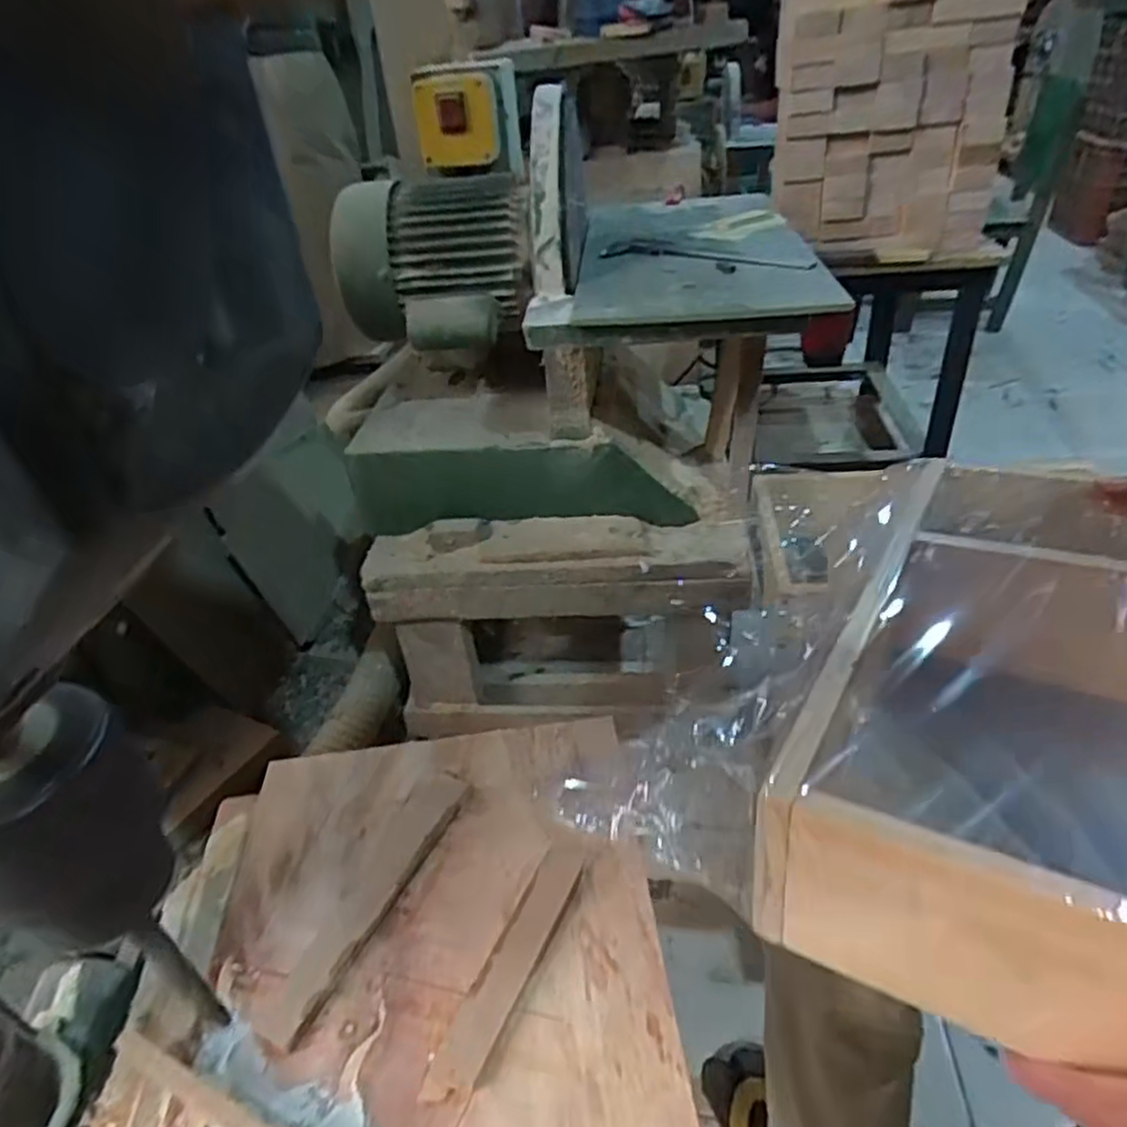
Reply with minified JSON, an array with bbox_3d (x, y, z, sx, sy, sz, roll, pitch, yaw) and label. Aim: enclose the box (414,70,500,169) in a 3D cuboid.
[{"bbox_3d":[-0.121,-0.513,0.837,0.092,0.086,0.064,-8,36,-4],"label":"box"}]

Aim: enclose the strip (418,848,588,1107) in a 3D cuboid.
[{"bbox_3d":[-0.027,0.210,0.383,0.023,0.008,0.138,13,39,23],"label":"strip"}]

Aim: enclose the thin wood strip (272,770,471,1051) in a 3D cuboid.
[{"bbox_3d":[-0.111,0.188,0.423,0.035,0.009,0.167,13,39,23],"label":"thin wood strip"}]

